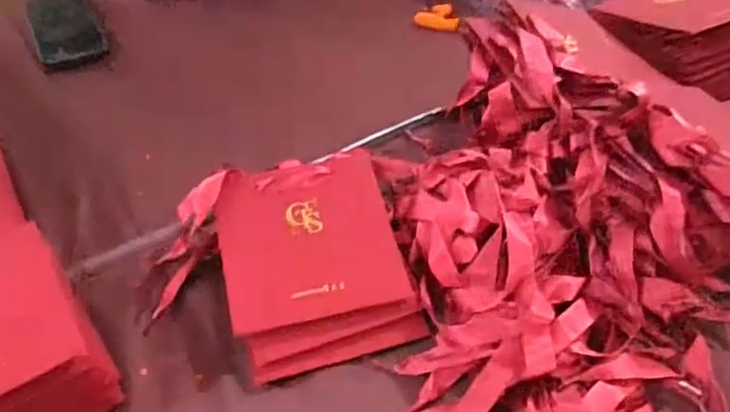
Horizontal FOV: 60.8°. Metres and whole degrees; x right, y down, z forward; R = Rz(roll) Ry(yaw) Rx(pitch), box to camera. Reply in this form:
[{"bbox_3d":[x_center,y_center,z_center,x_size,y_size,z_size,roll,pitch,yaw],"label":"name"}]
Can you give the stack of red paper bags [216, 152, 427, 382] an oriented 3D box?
[{"bbox_3d":[-0.041,0.041,0.511,0.143,0.023,0.173,-14,68,-12],"label":"stack of red paper bags"}]

